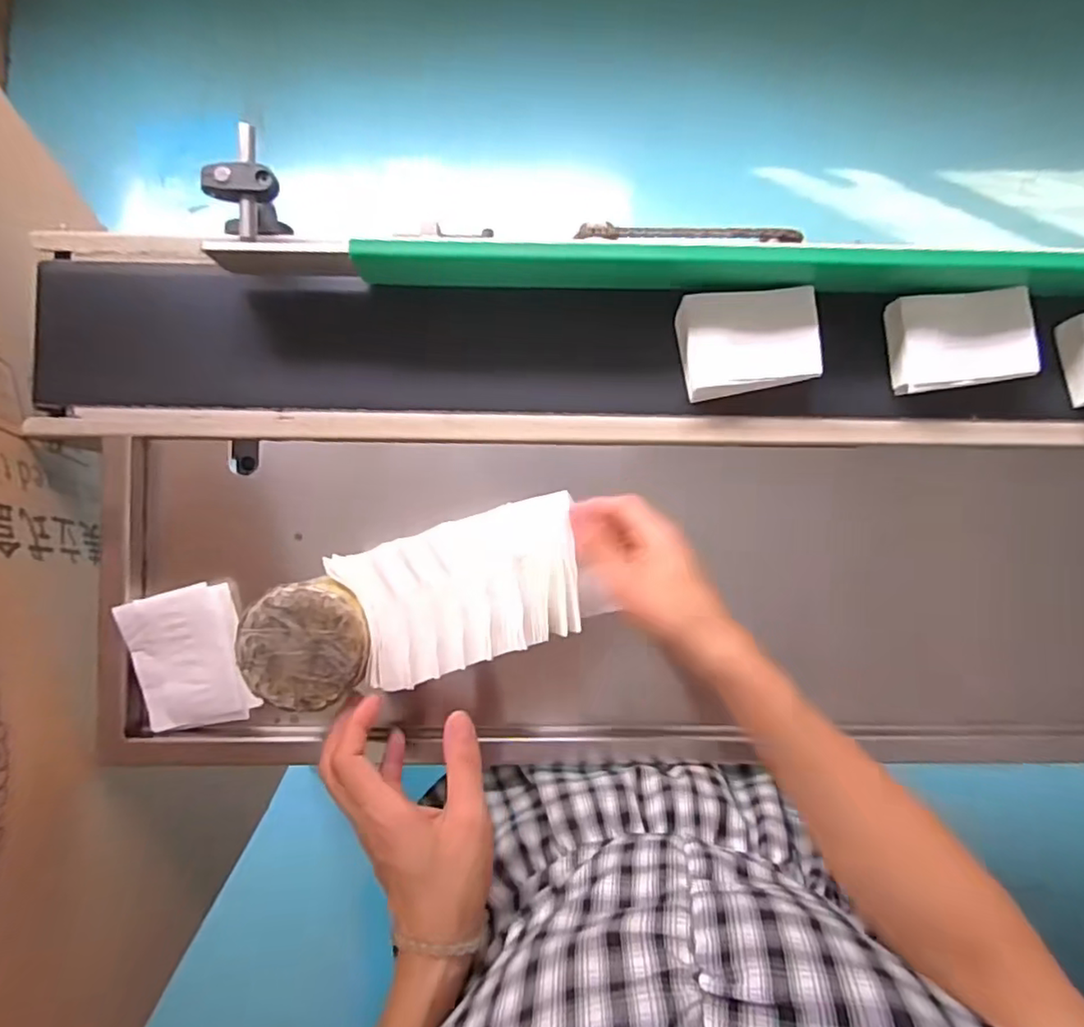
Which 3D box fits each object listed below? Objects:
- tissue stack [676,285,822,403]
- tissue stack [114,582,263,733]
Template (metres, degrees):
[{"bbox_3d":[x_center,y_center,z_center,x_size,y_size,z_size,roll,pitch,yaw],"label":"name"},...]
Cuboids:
[{"bbox_3d":[0.163,-0.134,0.500,0.103,0.030,0.080,-2,87,-2],"label":"tissue stack"},{"bbox_3d":[-0.267,0.110,0.474,0.079,0.023,0.104,-14,87,-2],"label":"tissue stack"}]

